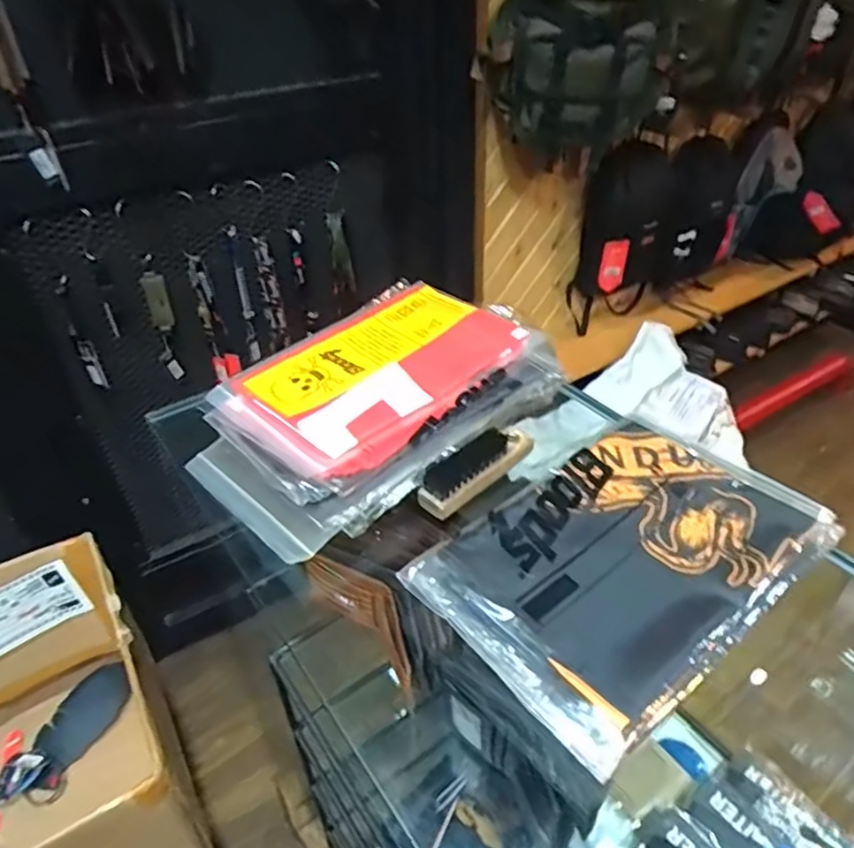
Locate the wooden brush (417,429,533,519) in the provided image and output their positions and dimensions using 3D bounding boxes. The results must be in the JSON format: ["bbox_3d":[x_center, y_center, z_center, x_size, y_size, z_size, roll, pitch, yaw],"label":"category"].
[{"bbox_3d":[0.046,0.033,0.585,0.129,0.038,0.034,-31,46,-31],"label":"wooden brush"}]

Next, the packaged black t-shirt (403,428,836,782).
[{"bbox_3d":[0.158,0.100,0.504,0.296,0.023,0.189,-29,45,-29],"label":"packaged black t-shirt"}]

